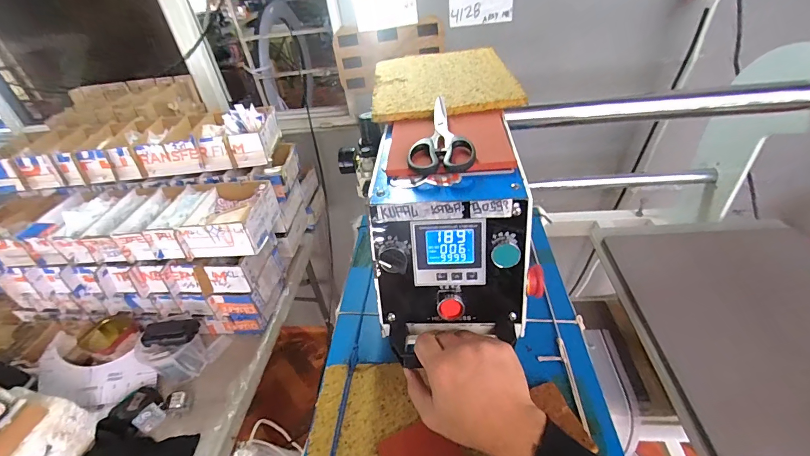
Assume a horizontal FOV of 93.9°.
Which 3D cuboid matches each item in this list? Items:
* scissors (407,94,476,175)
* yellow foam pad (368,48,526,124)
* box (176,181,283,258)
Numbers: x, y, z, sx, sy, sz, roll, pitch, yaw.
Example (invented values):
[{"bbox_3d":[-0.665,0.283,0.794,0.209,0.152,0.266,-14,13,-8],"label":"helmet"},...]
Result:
[{"bbox_3d":[0.037,-0.112,0.439,0.068,0.015,0.165,-4,39,3],"label":"scissors"},{"bbox_3d":[0.055,-0.231,0.582,0.200,0.012,0.258,-4,39,3],"label":"yellow foam pad"},{"bbox_3d":[-0.351,-0.024,0.776,0.143,0.075,0.180,-4,39,4],"label":"box"}]

